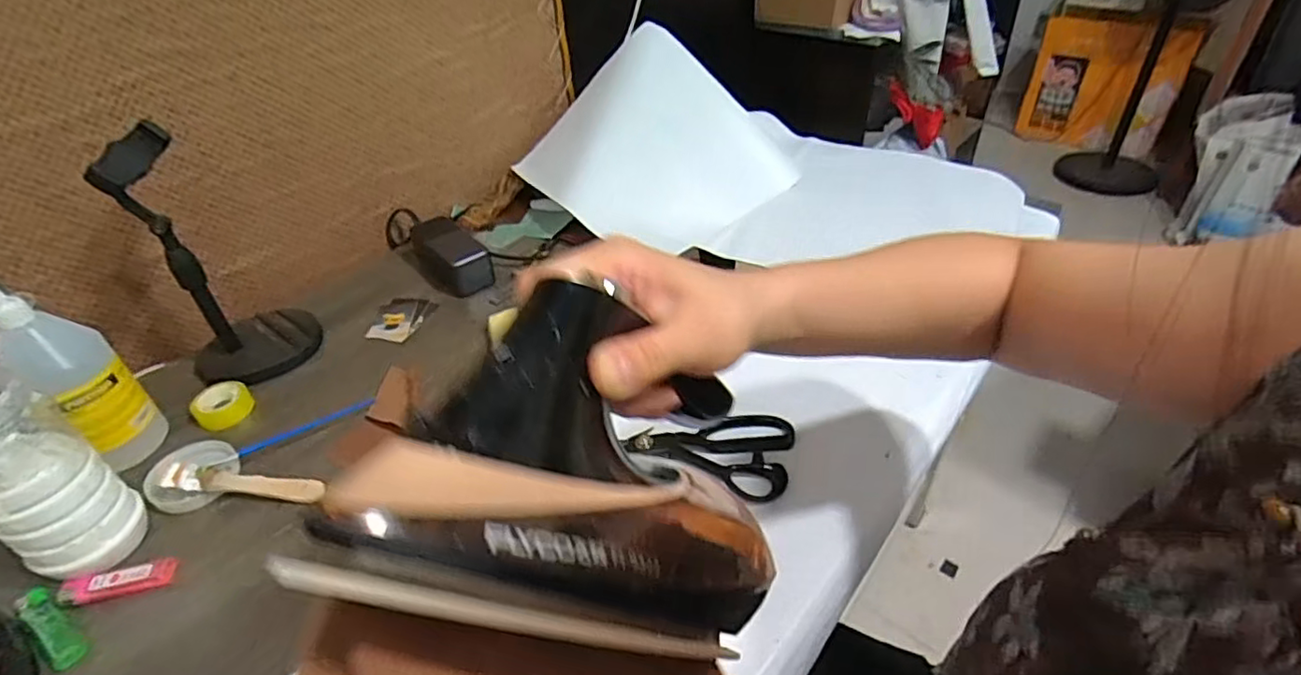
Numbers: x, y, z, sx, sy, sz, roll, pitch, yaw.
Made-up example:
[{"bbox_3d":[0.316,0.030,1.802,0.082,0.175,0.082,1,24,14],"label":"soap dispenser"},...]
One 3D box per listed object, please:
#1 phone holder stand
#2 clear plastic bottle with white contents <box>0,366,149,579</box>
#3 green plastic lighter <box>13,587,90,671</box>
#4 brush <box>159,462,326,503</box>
[{"bbox_3d":[-0.445,-0.081,0.638,0.124,0.250,0.110,-32,46,-30],"label":"phone holder stand"},{"bbox_3d":[-0.458,0.100,0.467,0.079,0.147,0.076,23,46,29],"label":"clear plastic bottle with white contents"},{"bbox_3d":[-0.443,0.213,0.466,0.083,0.013,0.020,22,45,29],"label":"green plastic lighter"},{"bbox_3d":[-0.354,0.126,0.550,0.133,0.009,0.024,8,57,-3],"label":"brush"}]

